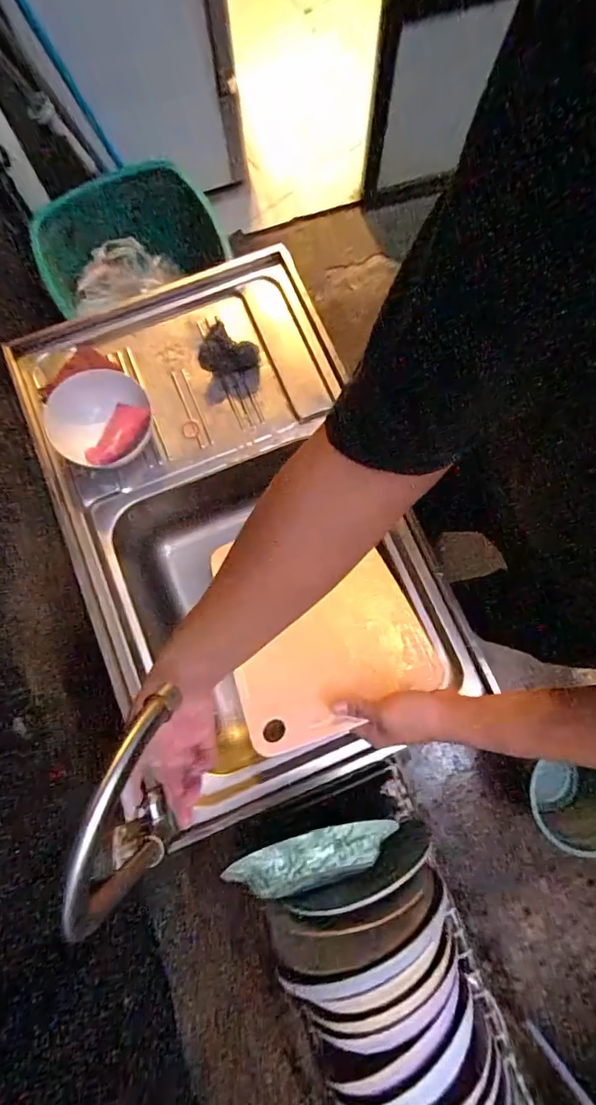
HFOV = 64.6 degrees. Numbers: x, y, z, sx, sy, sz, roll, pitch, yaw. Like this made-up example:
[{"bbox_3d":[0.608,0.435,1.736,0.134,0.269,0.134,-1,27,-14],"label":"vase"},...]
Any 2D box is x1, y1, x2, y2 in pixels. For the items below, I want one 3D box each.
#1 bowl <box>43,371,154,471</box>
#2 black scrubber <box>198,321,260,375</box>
[{"bbox_3d":[-0.291,-0.185,0.696,0.148,0.063,0.144,0,79,1],"label":"bowl"},{"bbox_3d":[-0.107,-0.309,0.724,0.089,0.058,0.057,-10,79,-1],"label":"black scrubber"}]

